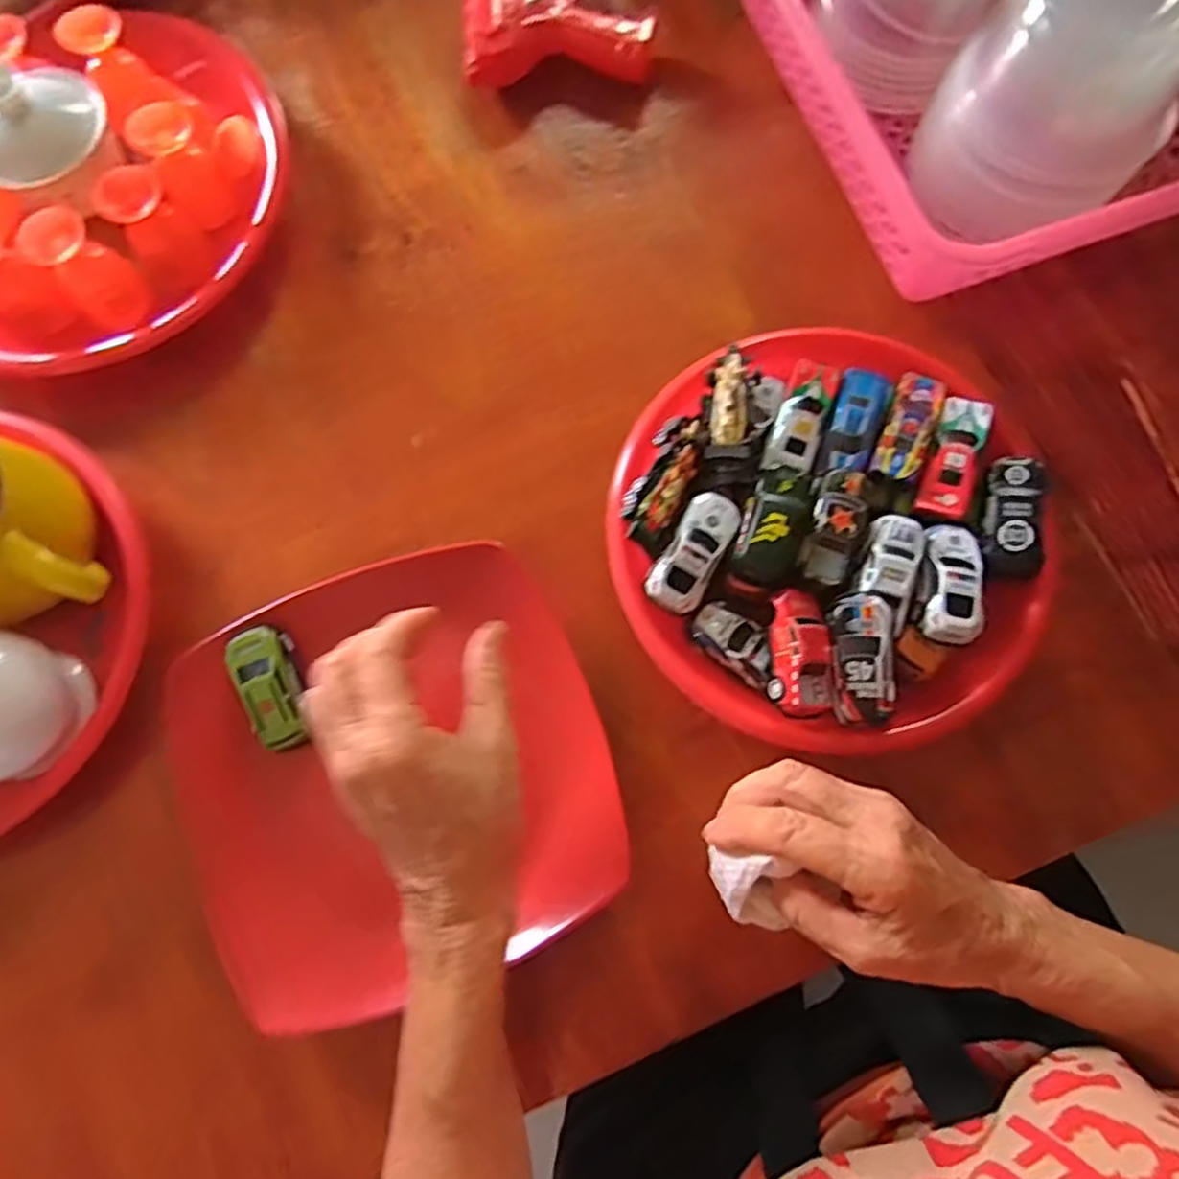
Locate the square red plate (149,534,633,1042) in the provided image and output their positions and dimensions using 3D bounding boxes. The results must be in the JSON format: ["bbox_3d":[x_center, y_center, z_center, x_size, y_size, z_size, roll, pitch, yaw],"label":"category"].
[{"bbox_3d":[-0.100,0.090,0.365,0.207,0.033,0.201,-22,77,-3],"label":"square red plate"}]

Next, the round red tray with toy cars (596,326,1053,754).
[{"bbox_3d":[0.120,-0.036,0.383,0.217,0.048,0.219,0,77,2],"label":"round red tray with toy cars"}]

